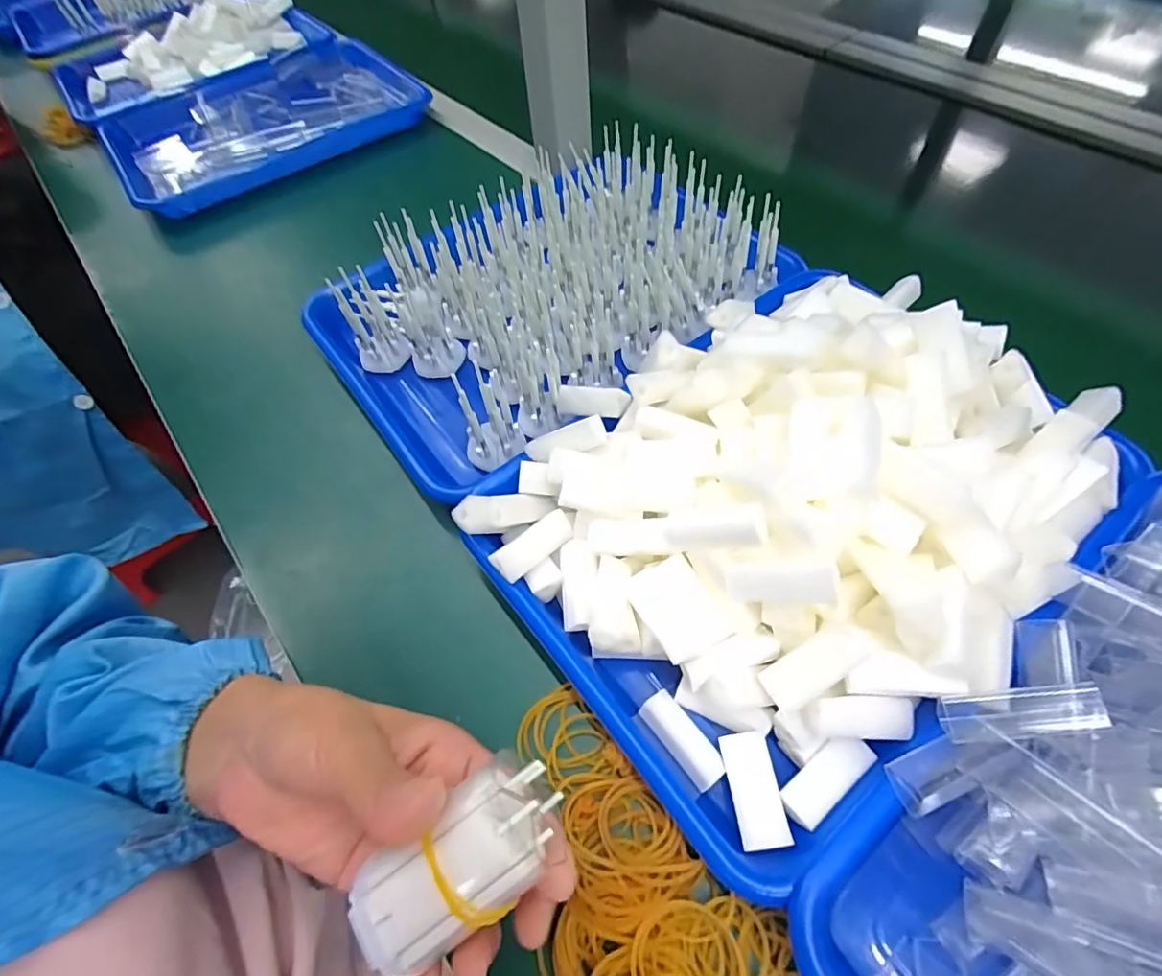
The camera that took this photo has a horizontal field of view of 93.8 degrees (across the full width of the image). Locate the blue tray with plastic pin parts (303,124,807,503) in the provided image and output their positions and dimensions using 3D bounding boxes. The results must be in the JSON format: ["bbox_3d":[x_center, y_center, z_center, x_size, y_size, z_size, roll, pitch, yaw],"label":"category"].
[{"bbox_3d":[-0.028,-0.150,0.411,0.312,0.072,0.230,-34,61,-17],"label":"blue tray with plastic pin parts"}]

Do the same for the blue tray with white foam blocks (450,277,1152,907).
[{"bbox_3d":[0.113,-0.012,0.282,0.311,0.085,0.244,-36,62,-18],"label":"blue tray with white foam blocks"}]

